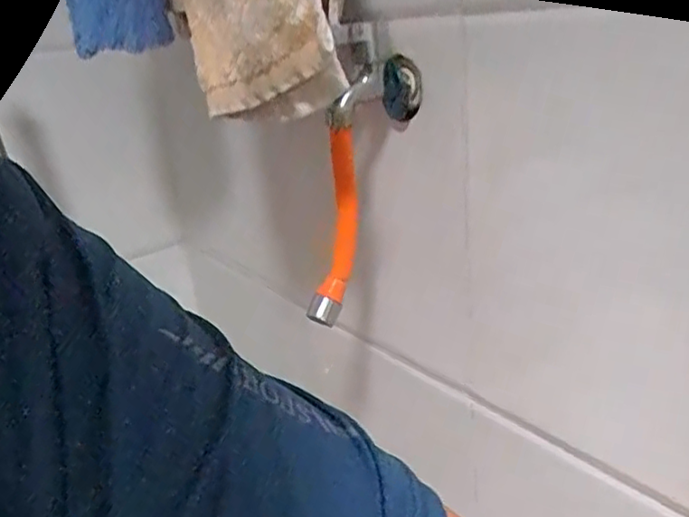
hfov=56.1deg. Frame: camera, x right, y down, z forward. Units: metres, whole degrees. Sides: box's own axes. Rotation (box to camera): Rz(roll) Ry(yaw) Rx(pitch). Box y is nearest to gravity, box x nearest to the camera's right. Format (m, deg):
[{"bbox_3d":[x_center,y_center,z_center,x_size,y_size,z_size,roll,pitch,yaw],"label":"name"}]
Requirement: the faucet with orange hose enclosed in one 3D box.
[{"bbox_3d":[0.013,-0.056,0.479,0.056,0.217,0.046,4,9,-44],"label":"faucet with orange hose"}]

